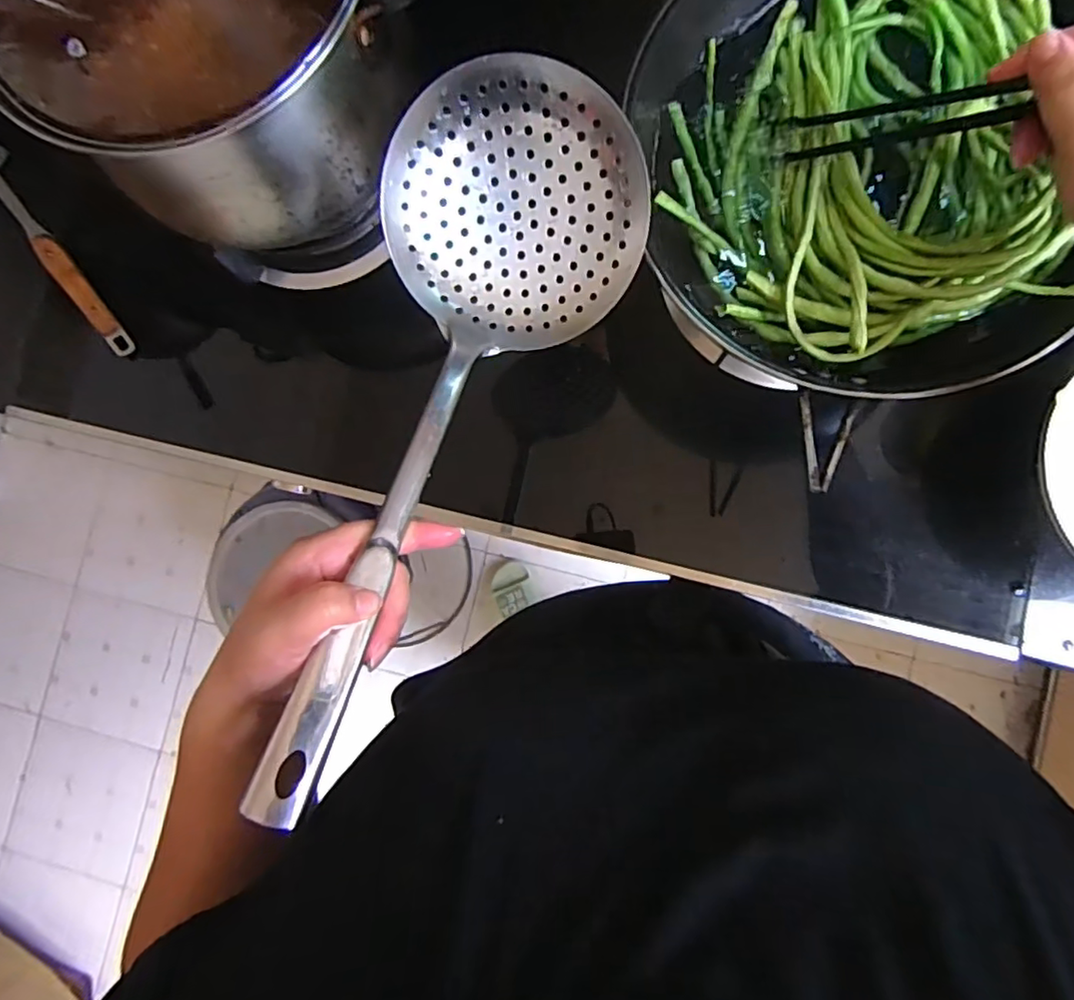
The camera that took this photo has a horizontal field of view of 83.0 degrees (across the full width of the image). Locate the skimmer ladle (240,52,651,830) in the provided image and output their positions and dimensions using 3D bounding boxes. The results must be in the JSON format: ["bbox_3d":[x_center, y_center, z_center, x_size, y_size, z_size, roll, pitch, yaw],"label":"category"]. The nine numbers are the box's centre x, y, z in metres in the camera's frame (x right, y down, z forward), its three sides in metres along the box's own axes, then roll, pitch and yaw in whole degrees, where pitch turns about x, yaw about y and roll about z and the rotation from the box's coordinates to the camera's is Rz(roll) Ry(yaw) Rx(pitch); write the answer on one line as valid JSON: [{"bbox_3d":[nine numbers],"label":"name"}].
[{"bbox_3d":[-0.047,-0.047,0.319,0.137,0.085,0.361,16,77,4],"label":"skimmer ladle"}]

